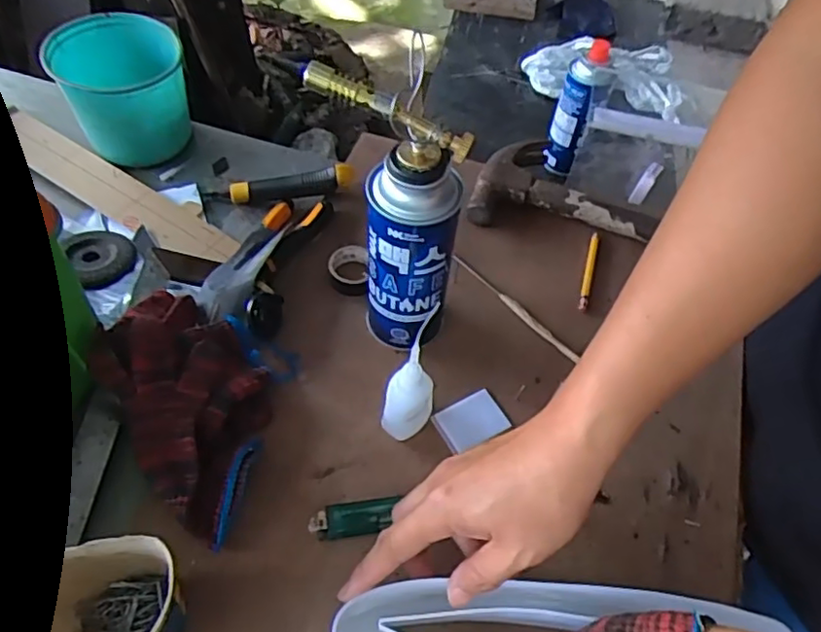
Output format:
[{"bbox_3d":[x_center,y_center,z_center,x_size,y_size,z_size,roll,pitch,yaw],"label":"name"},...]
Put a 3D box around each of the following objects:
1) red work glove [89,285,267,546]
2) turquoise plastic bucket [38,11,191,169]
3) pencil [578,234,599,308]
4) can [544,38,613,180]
[{"bbox_3d":[-0.163,0.059,0.479,0.109,0.055,0.197,-28,62,-22],"label":"red work glove"},{"bbox_3d":[-0.296,-0.236,0.661,0.111,0.100,0.120,2,55,-4],"label":"turquoise plastic bucket"},{"bbox_3d":[0.169,-0.043,0.594,0.009,0.008,0.093,16,55,6],"label":"pencil"},{"bbox_3d":[0.231,-0.292,0.891,0.044,0.193,0.045,2,55,-4],"label":"can"}]

